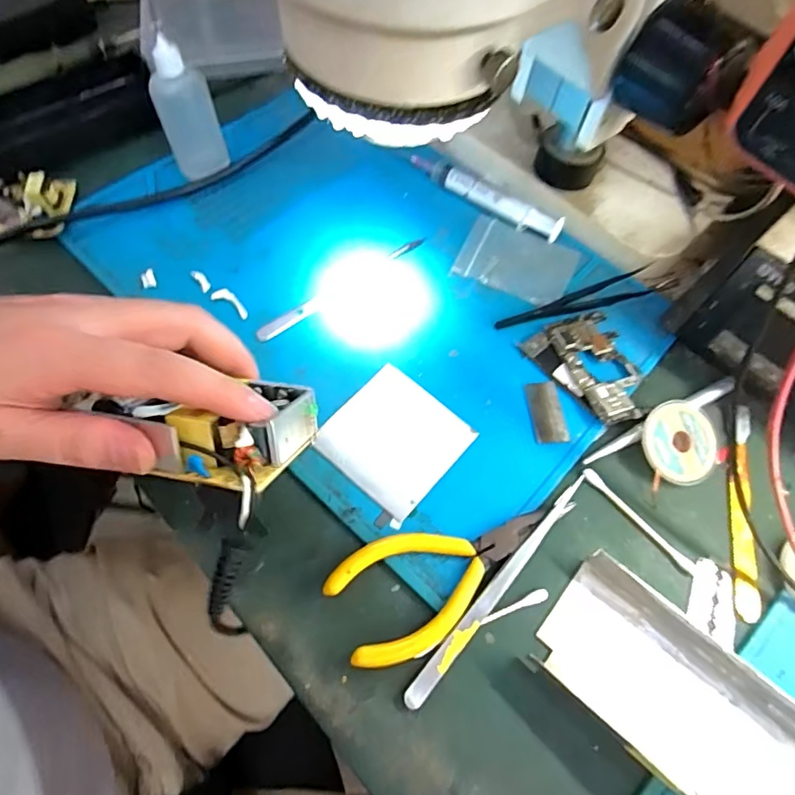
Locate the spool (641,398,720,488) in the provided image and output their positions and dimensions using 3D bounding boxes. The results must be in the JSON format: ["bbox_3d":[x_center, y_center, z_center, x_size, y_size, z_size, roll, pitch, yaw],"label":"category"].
[{"bbox_3d":[0.157,0.025,0.288,0.043,0.004,0.044,2,78,-8],"label":"spool"}]

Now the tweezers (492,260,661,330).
[{"bbox_3d":[0.115,-0.062,0.335,0.112,0.006,0.017,-17,65,-11],"label":"tweezers"}]

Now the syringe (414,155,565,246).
[{"bbox_3d":[0.059,-0.142,0.367,0.120,0.016,0.016,36,67,15],"label":"syringe"}]

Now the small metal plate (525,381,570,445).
[{"bbox_3d":[0.086,0.008,0.298,0.019,0.004,0.038,-5,63,-5],"label":"small metal plate"}]

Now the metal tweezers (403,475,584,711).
[{"bbox_3d":[0.049,0.090,0.251,0.009,0.010,0.133,40,68,16],"label":"metal tweezers"}]

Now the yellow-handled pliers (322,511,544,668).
[{"bbox_3d":[0.023,0.084,0.250,0.107,0.012,0.052,-23,66,-13],"label":"yellow-handled pliers"}]

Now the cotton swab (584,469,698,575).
[{"bbox_3d":[0.127,0.064,0.275,0.007,0.004,0.071,-40,71,-20],"label":"cotton swab"}]

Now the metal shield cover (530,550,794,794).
[{"bbox_3d":[0.128,0.132,0.228,0.125,0.017,0.065,40,68,17],"label":"metal shield cover"}]

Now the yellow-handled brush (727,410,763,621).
[{"bbox_3d":[0.186,0.057,0.281,0.013,0.004,0.118,14,63,5],"label":"yellow-handled brush"}]

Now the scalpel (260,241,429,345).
[{"bbox_3d":[-0.034,-0.071,0.334,0.127,0.006,0.012,-38,70,-19],"label":"scalpel"}]

